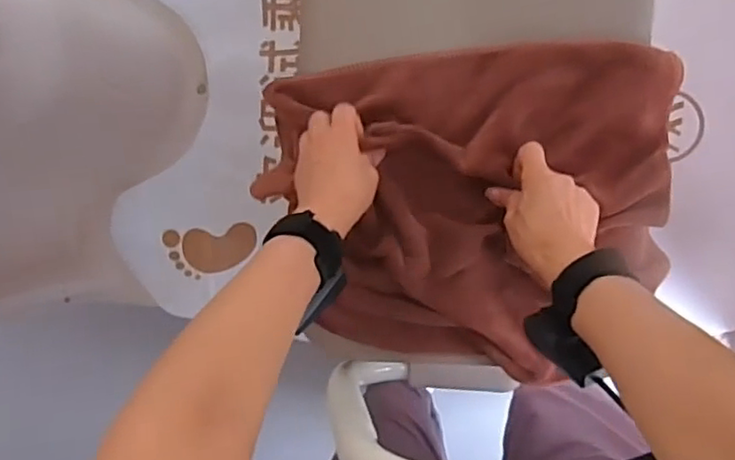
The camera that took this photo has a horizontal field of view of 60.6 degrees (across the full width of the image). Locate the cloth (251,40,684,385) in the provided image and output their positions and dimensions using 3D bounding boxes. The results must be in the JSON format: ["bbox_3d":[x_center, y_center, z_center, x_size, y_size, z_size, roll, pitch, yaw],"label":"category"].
[{"bbox_3d":[0.092,-0.020,0.579,0.364,0.044,0.289,0,96,4],"label":"cloth"}]

